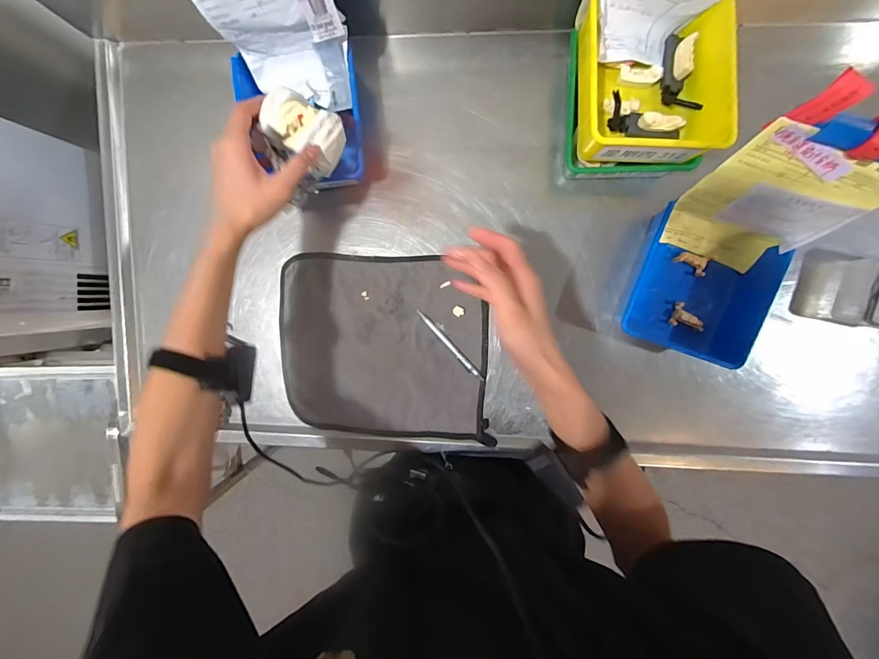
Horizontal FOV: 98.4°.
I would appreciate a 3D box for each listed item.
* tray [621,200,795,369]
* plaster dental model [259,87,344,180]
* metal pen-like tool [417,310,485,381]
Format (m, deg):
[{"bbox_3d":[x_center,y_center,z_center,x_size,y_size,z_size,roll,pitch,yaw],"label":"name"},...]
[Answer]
[{"bbox_3d":[0.328,-0.052,0.500,0.161,0.071,0.158,20,97,1],"label":"tray"},{"bbox_3d":[-0.151,-0.226,0.427,0.085,0.044,0.064,43,97,-2],"label":"plaster dental model"},{"bbox_3d":[0.016,0.025,0.554,0.010,0.008,0.136,-42,92,7],"label":"metal pen-like tool"}]

